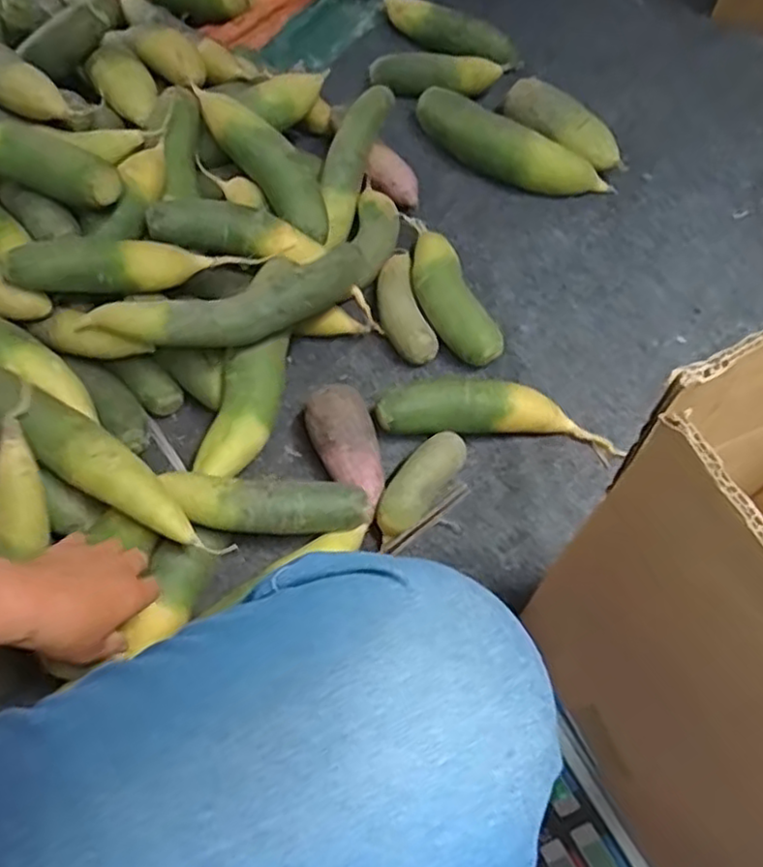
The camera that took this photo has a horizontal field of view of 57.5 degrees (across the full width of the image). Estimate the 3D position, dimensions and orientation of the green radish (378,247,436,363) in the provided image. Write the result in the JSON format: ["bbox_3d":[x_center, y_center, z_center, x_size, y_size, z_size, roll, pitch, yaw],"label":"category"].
[{"bbox_3d":[0.021,-0.142,0.784,0.052,0.042,0.152,-13,63,-4],"label":"green radish"}]

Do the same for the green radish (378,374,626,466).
[{"bbox_3d":[0.116,-0.019,0.713,0.240,0.058,0.057,5,63,5],"label":"green radish"}]

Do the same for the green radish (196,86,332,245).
[{"bbox_3d":[-0.131,-0.321,0.809,0.061,0.057,0.227,-40,86,-17],"label":"green radish"}]

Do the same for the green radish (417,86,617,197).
[{"bbox_3d":[0.153,-0.369,0.892,0.272,0.061,0.078,32,68,18],"label":"green radish"}]

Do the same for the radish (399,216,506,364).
[{"bbox_3d":[0.068,-0.165,0.794,0.066,0.050,0.219,-19,63,-7],"label":"radish"}]

